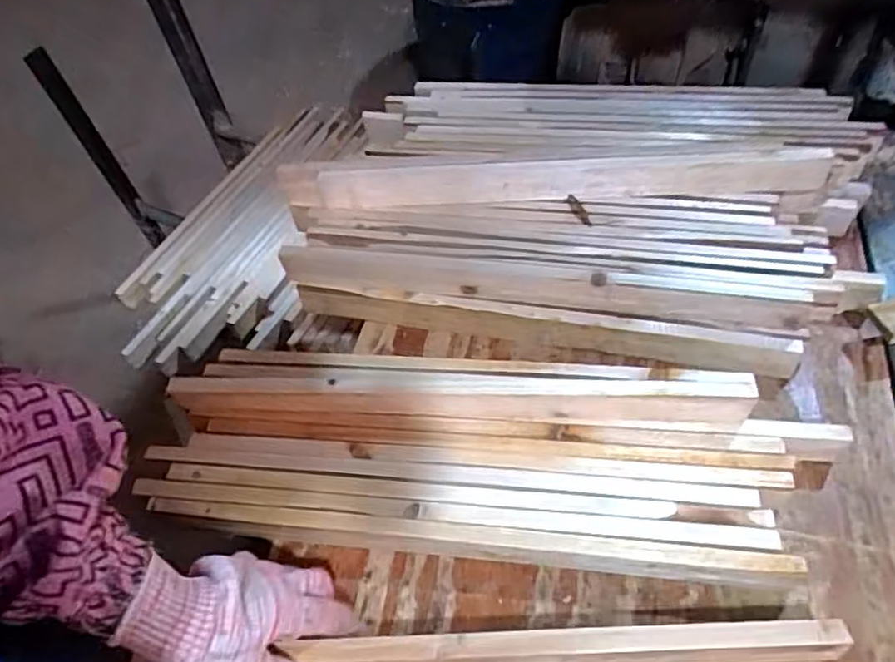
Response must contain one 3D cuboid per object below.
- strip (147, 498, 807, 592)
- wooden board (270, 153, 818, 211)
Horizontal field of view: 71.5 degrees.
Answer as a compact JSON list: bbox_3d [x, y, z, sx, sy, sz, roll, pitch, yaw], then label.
[{"bbox_3d":[0.007,0.163,0.487,0.497,0.027,0.016,3,54,8],"label":"strip"},{"bbox_3d":[0.091,-0.153,0.639,0.547,0.047,0.015,1,14,8],"label":"wooden board"}]

